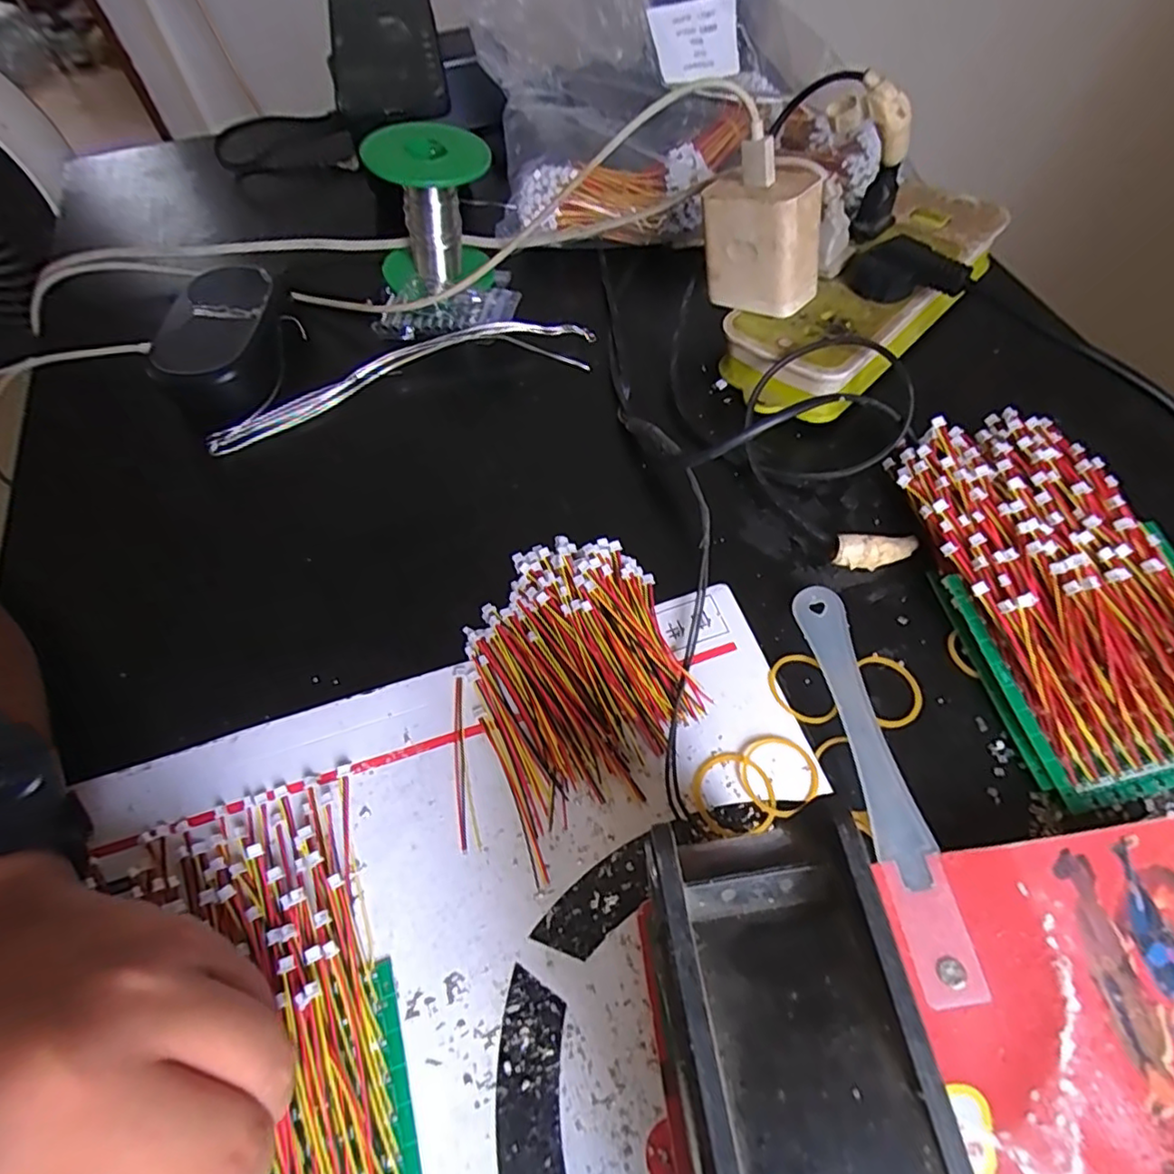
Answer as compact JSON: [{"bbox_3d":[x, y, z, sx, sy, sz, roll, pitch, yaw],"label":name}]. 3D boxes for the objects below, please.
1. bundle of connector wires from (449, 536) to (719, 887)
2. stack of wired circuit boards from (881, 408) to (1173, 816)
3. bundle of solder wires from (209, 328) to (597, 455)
[{"bbox_3d":[-0.004,0.034,0.258,0.088,0.020,0.117,-18,61,-6],"label":"bundle of connector wires"},{"bbox_3d":[0.203,-0.002,0.261,0.093,0.032,0.165,-14,61,-4],"label":"stack of wired circuit boards"},{"bbox_3d":[-0.100,-0.117,0.351,0.217,0.021,0.039,-17,61,-6],"label":"bundle of solder wires"}]

